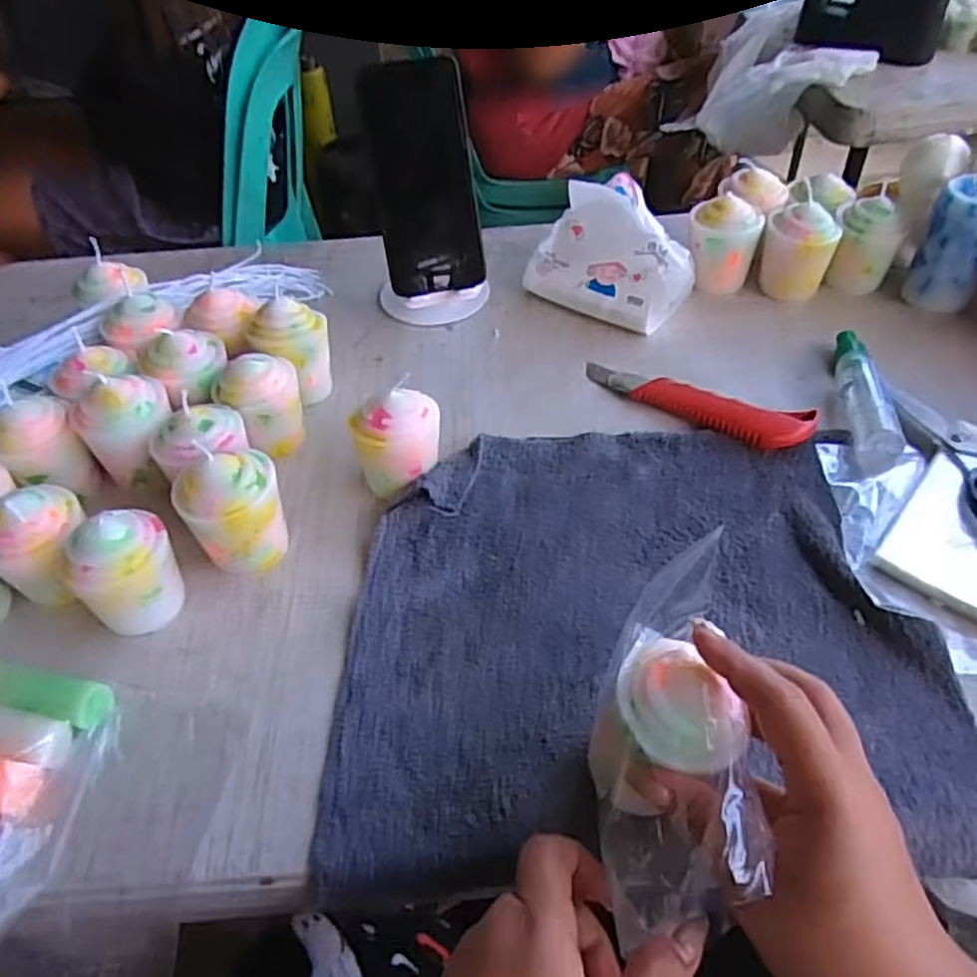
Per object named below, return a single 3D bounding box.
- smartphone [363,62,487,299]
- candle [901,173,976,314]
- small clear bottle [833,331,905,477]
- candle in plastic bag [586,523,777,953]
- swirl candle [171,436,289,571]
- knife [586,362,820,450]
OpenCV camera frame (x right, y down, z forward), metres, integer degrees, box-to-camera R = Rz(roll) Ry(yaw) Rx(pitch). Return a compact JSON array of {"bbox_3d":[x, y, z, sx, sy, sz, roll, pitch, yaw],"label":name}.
[{"bbox_3d":[-0.046,-0.230,0.559,0.073,0.159,0.013,-8,21,-5],"label":"smartphone"},{"bbox_3d":[0.370,-0.187,0.592,0.049,0.106,0.043,20,51,20],"label":"candle"},{"bbox_3d":[0.266,-0.069,0.527,0.030,0.024,0.140,4,48,7],"label":"small clear bottle"},{"bbox_3d":[0.075,0.094,0.298,0.057,0.050,0.136,4,63,7],"label":"candle in plastic bag"},{"bbox_3d":[-0.149,0.016,0.441,0.057,0.076,0.046,-22,50,-17],"label":"swirl candle"},{"bbox_3d":[0.145,-0.064,0.534,0.168,0.017,0.033,24,53,23],"label":"knife"}]

